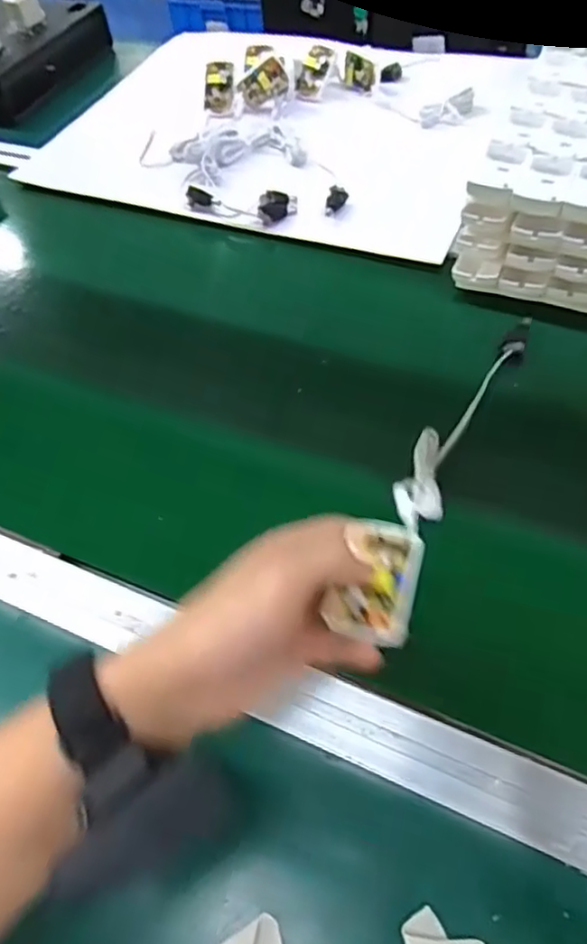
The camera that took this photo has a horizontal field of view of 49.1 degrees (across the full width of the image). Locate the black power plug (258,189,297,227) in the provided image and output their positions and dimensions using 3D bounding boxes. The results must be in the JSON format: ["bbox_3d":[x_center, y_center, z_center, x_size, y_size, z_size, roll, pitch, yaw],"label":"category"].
[{"bbox_3d":[-0.016,-0.272,0.654,0.042,0.020,0.032,-12,55,-2],"label":"black power plug"}]

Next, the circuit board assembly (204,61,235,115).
[{"bbox_3d":[-0.091,-0.472,0.789,0.037,0.062,0.013,1,8,3],"label":"circuit board assembly"}]

